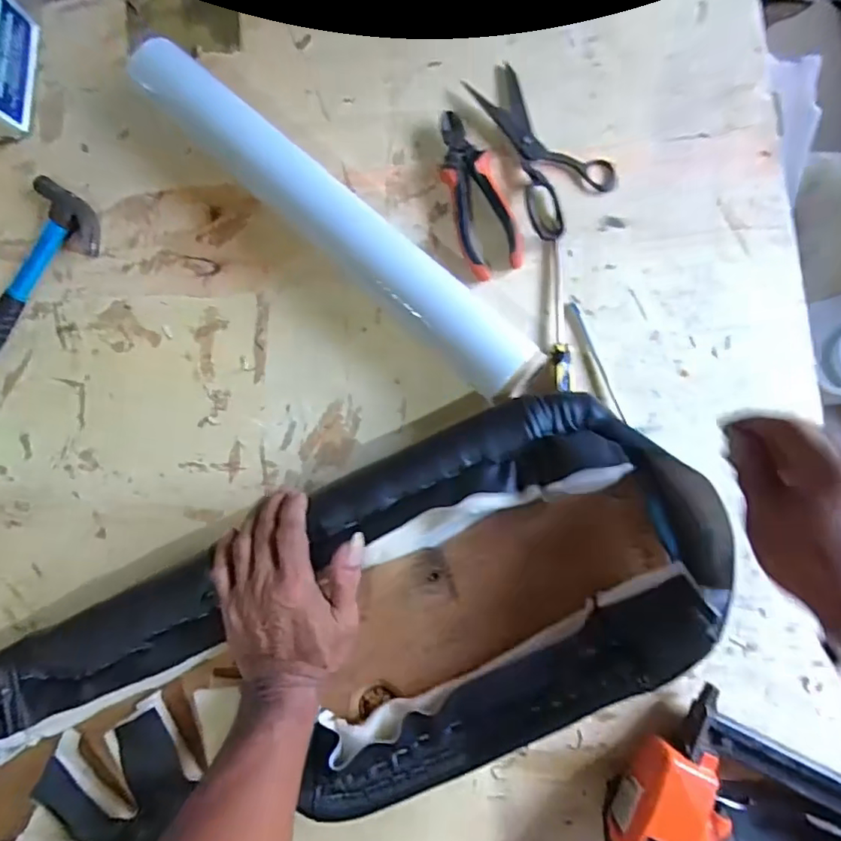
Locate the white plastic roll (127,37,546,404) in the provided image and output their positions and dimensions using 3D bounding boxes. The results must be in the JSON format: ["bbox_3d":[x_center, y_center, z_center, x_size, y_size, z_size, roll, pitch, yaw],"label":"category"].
[{"bbox_3d":[-0.096,-0.208,0.542,0.513,0.061,0.063,42,92,8],"label":"white plastic roll"}]

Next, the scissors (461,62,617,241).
[{"bbox_3d":[0.124,-0.279,0.542,0.092,0.015,0.188,-25,83,5],"label":"scissors"}]

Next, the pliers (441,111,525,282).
[{"bbox_3d":[0.053,-0.227,0.543,0.057,0.021,0.167,-21,84,6],"label":"pliers"}]

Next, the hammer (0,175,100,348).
[{"bbox_3d":[-0.438,-0.130,0.604,0.089,0.023,0.268,24,90,8],"label":"hammer"}]

